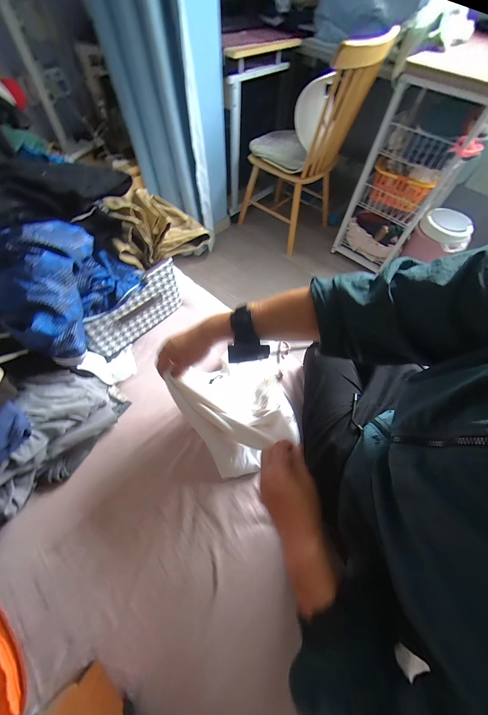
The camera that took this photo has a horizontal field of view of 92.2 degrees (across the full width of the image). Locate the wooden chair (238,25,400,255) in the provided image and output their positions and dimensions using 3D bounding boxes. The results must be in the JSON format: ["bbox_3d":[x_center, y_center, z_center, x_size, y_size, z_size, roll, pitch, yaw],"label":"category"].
[{"bbox_3d":[0.294,-1.154,1.294,0.553,0.788,0.496,28,65,12],"label":"wooden chair"}]

